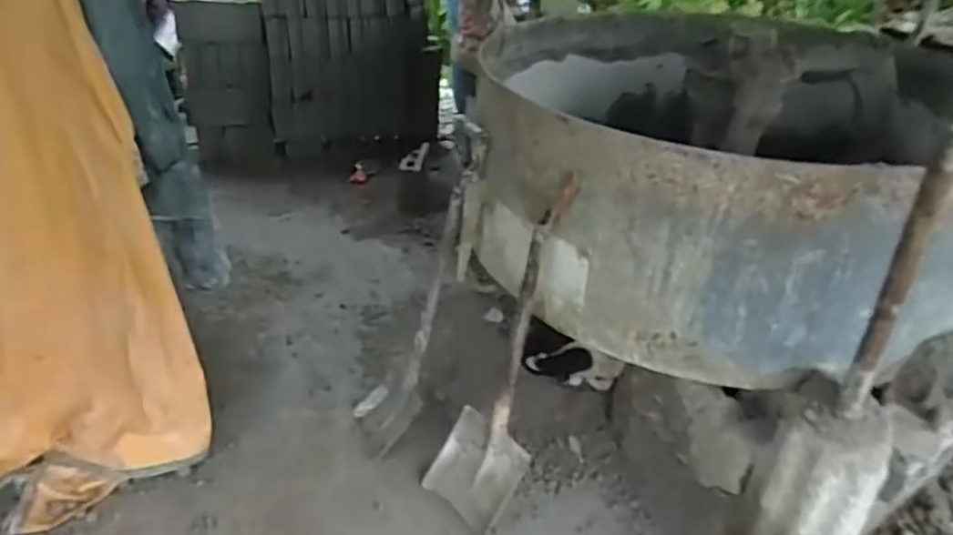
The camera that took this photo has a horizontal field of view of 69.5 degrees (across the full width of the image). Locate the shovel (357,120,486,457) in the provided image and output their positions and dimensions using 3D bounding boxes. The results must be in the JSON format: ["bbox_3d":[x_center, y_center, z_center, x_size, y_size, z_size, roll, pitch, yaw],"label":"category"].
[{"bbox_3d":[-0.146,0.055,1.839,0.216,0.906,0.126,27,16,35],"label":"shovel"}]

